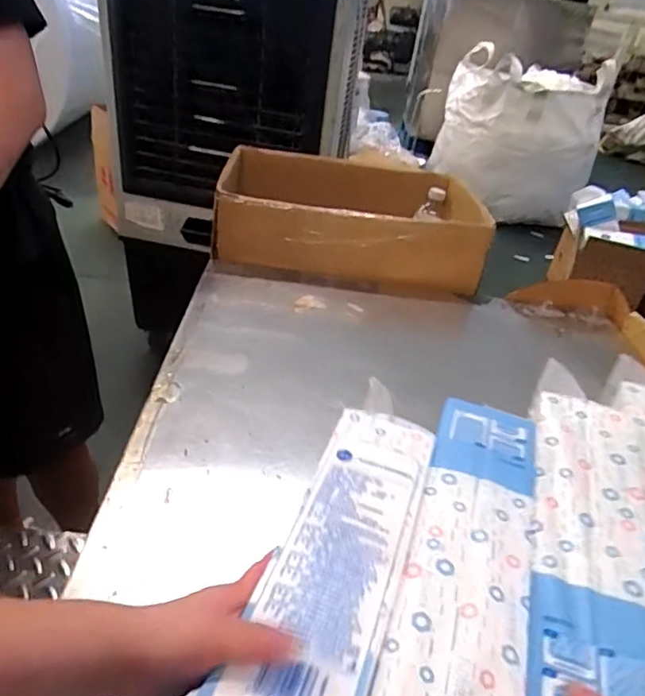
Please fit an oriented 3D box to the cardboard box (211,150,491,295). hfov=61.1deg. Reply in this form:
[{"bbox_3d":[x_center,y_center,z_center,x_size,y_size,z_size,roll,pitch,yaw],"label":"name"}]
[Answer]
[{"bbox_3d":[0.050,-0.275,1.124,0.499,0.119,0.377,5,35,-3],"label":"cardboard box"}]

